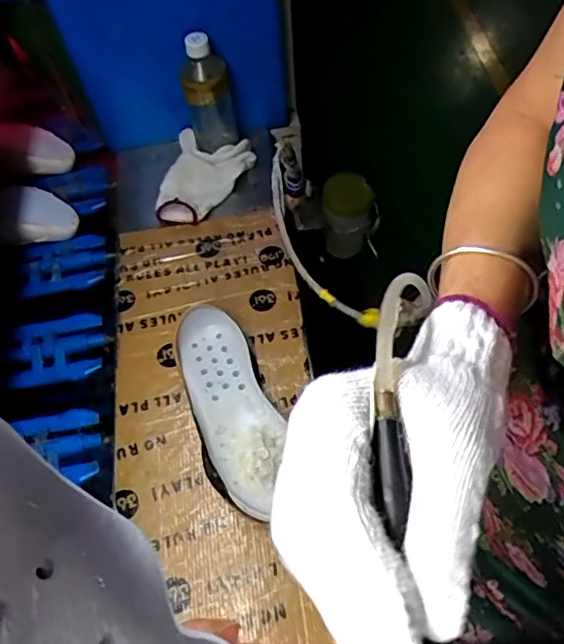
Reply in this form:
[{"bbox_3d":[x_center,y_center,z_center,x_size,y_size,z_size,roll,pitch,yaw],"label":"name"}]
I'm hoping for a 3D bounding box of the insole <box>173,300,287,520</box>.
[{"bbox_3d":[-0.056,0.089,0.632,0.082,0.044,0.238,-22,61,-10],"label":"insole"}]

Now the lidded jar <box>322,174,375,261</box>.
[{"bbox_3d":[0.101,-0.154,0.881,0.073,0.135,0.068,-1,60,2],"label":"lidded jar"}]

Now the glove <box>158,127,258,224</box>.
[{"bbox_3d":[-0.102,-0.191,0.778,0.097,0.049,0.133,13,61,10],"label":"glove"}]

